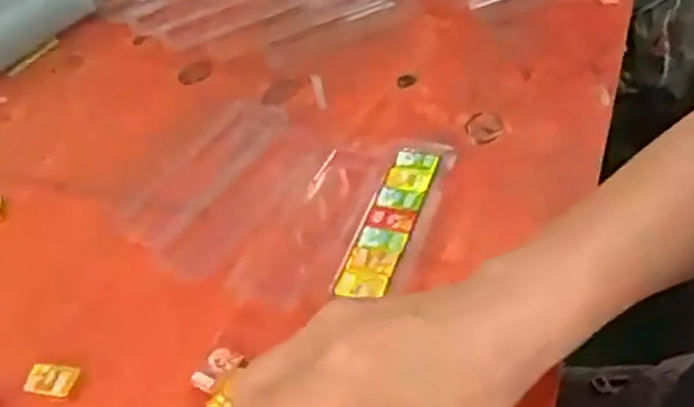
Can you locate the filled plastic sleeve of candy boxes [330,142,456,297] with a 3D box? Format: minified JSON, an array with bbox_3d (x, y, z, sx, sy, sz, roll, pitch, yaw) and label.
[{"bbox_3d":[0.031,0.003,0.434,0.039,0.009,0.133,10,47,17],"label":"filled plastic sleeve of candy boxes"}]

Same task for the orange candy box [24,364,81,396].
[{"bbox_3d":[-0.149,0.089,0.370,0.025,0.007,0.016,2,45,10],"label":"orange candy box"}]

